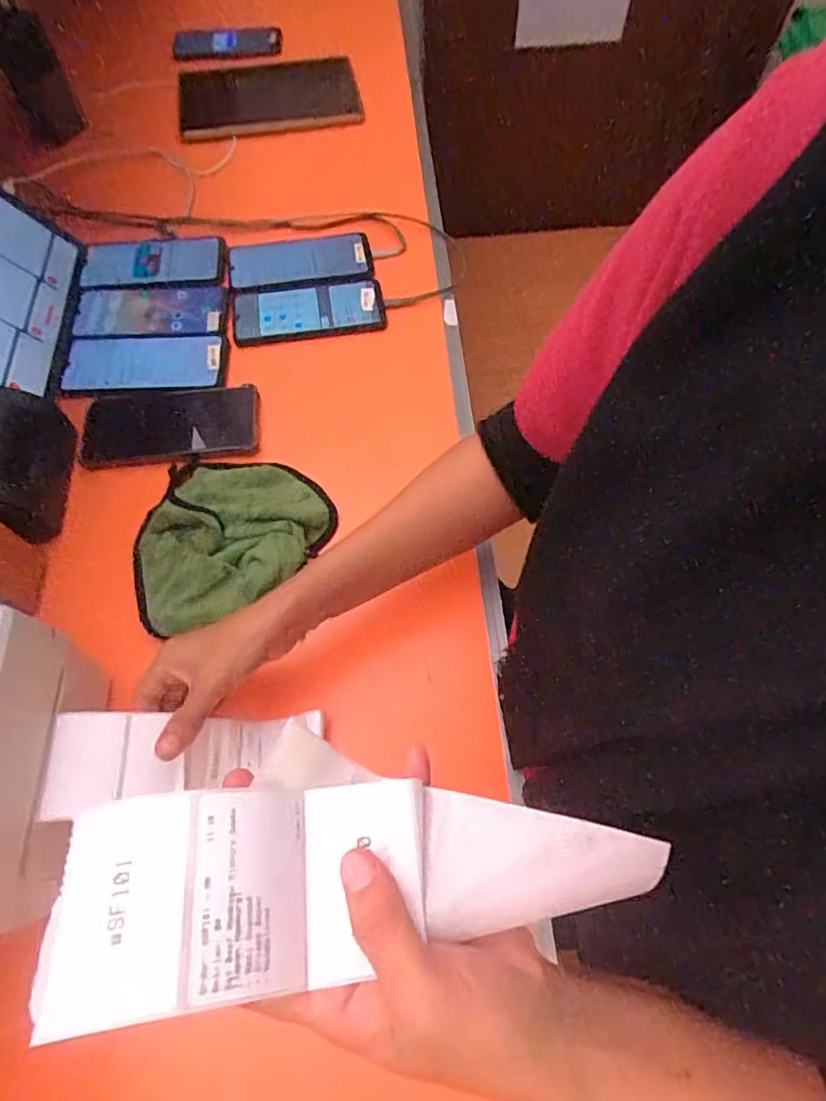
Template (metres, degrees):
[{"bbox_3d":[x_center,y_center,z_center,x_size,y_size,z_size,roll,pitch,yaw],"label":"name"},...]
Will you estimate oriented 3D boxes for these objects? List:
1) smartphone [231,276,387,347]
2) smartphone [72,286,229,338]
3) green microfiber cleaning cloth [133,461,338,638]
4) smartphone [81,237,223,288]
[{"bbox_3d":[-0.115,-0.265,0.619,0.163,0.017,0.077,-9,63,-3],"label":"smartphone"},{"bbox_3d":[-0.285,-0.268,0.623,0.158,0.013,0.083,-5,63,-1],"label":"smartphone"},{"bbox_3d":[-0.163,-0.023,0.501,0.172,0.028,0.156,-25,65,-11],"label":"green microfiber cleaning cloth"},{"bbox_3d":[-0.298,-0.335,0.657,0.153,0.011,0.081,-5,63,-1],"label":"smartphone"}]

